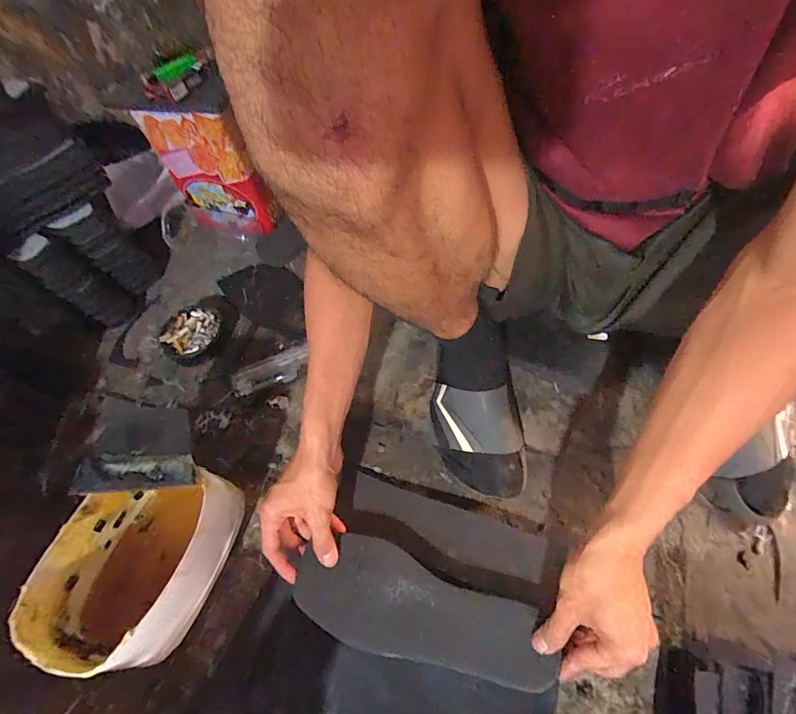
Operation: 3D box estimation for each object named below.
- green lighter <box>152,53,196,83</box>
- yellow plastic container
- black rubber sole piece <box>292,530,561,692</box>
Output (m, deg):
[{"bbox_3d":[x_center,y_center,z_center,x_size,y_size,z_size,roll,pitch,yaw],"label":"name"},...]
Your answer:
[{"bbox_3d":[-0.320,-0.417,0.608,0.063,0.012,0.025,-41,91,-14],"label":"green lighter"},{"bbox_3d":[-0.257,0.212,0.441,0.126,0.126,0.187,14,60,16],"label":"yellow plastic container"},{"bbox_3d":[0.021,0.253,0.426,0.252,0.021,0.093,14,58,10],"label":"black rubber sole piece"}]

